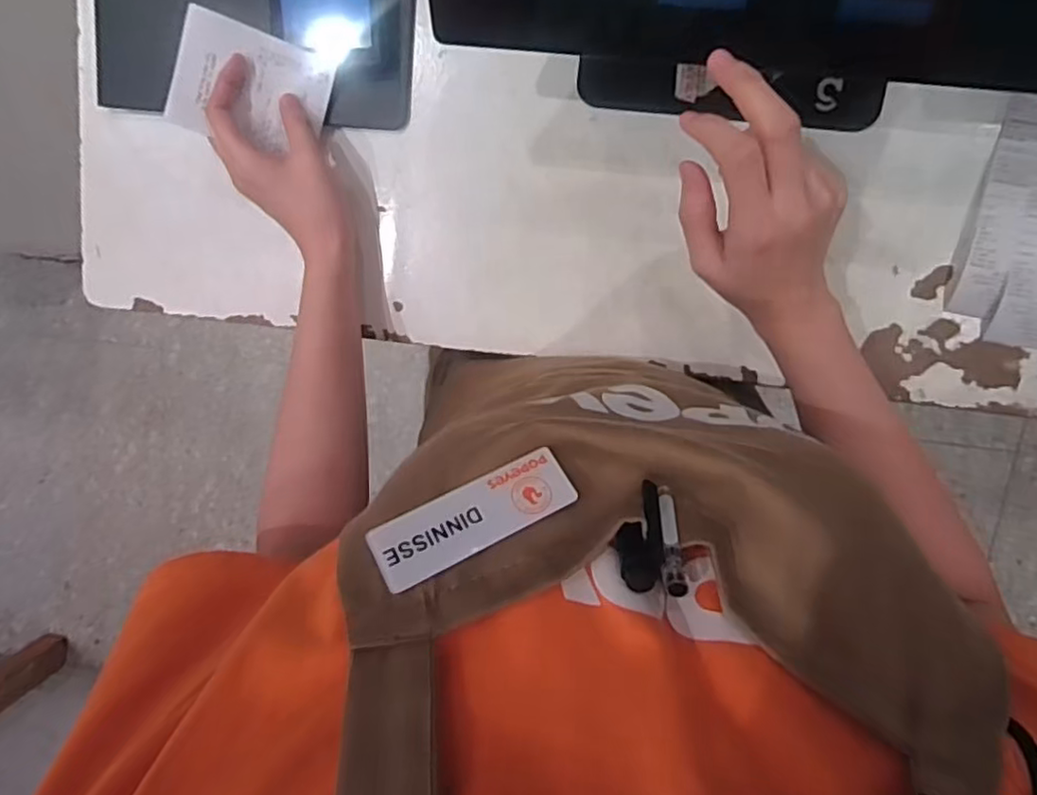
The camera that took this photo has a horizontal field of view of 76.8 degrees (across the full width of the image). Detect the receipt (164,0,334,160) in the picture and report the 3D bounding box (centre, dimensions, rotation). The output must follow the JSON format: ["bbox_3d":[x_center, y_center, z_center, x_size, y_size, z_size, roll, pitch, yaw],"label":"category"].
[{"bbox_3d":[-0.185,-0.216,0.458,0.098,0.008,0.074,11,106,-26],"label":"receipt"}]

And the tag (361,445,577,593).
[{"bbox_3d":[-0.016,0.042,0.234,0.074,0.004,0.025,-24,66,-19],"label":"tag"}]

